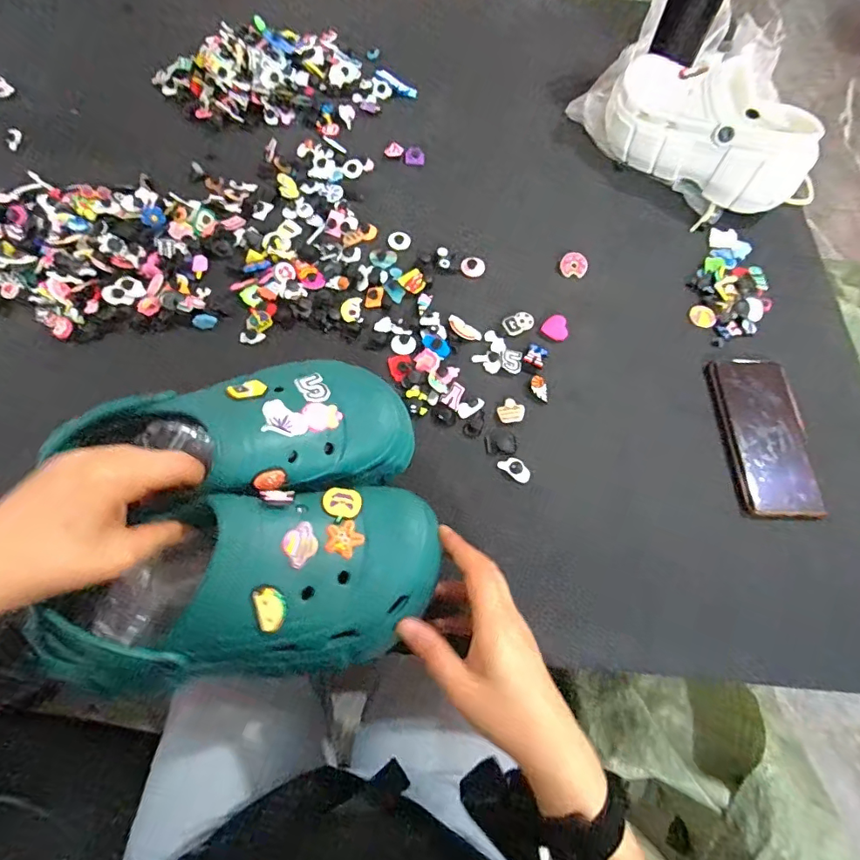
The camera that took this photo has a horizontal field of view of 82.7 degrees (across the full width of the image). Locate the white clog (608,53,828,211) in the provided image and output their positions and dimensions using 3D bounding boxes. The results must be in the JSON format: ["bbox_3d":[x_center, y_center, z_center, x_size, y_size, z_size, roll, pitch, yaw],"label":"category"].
[{"bbox_3d":[0.326,-0.356,0.577,0.249,0.097,0.084,38,69,14],"label":"white clog"}]

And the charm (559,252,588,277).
[{"bbox_3d":[0.162,-0.186,0.551,0.030,0.009,0.030,2,88,9],"label":"charm"}]

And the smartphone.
[{"bbox_3d":[0.317,0.003,0.463,0.074,0.007,0.163,0,62,5],"label":"smartphone"}]

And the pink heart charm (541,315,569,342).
[{"bbox_3d":[0.133,-0.107,0.511,0.027,0.004,0.028,0,72,1],"label":"pink heart charm"}]

